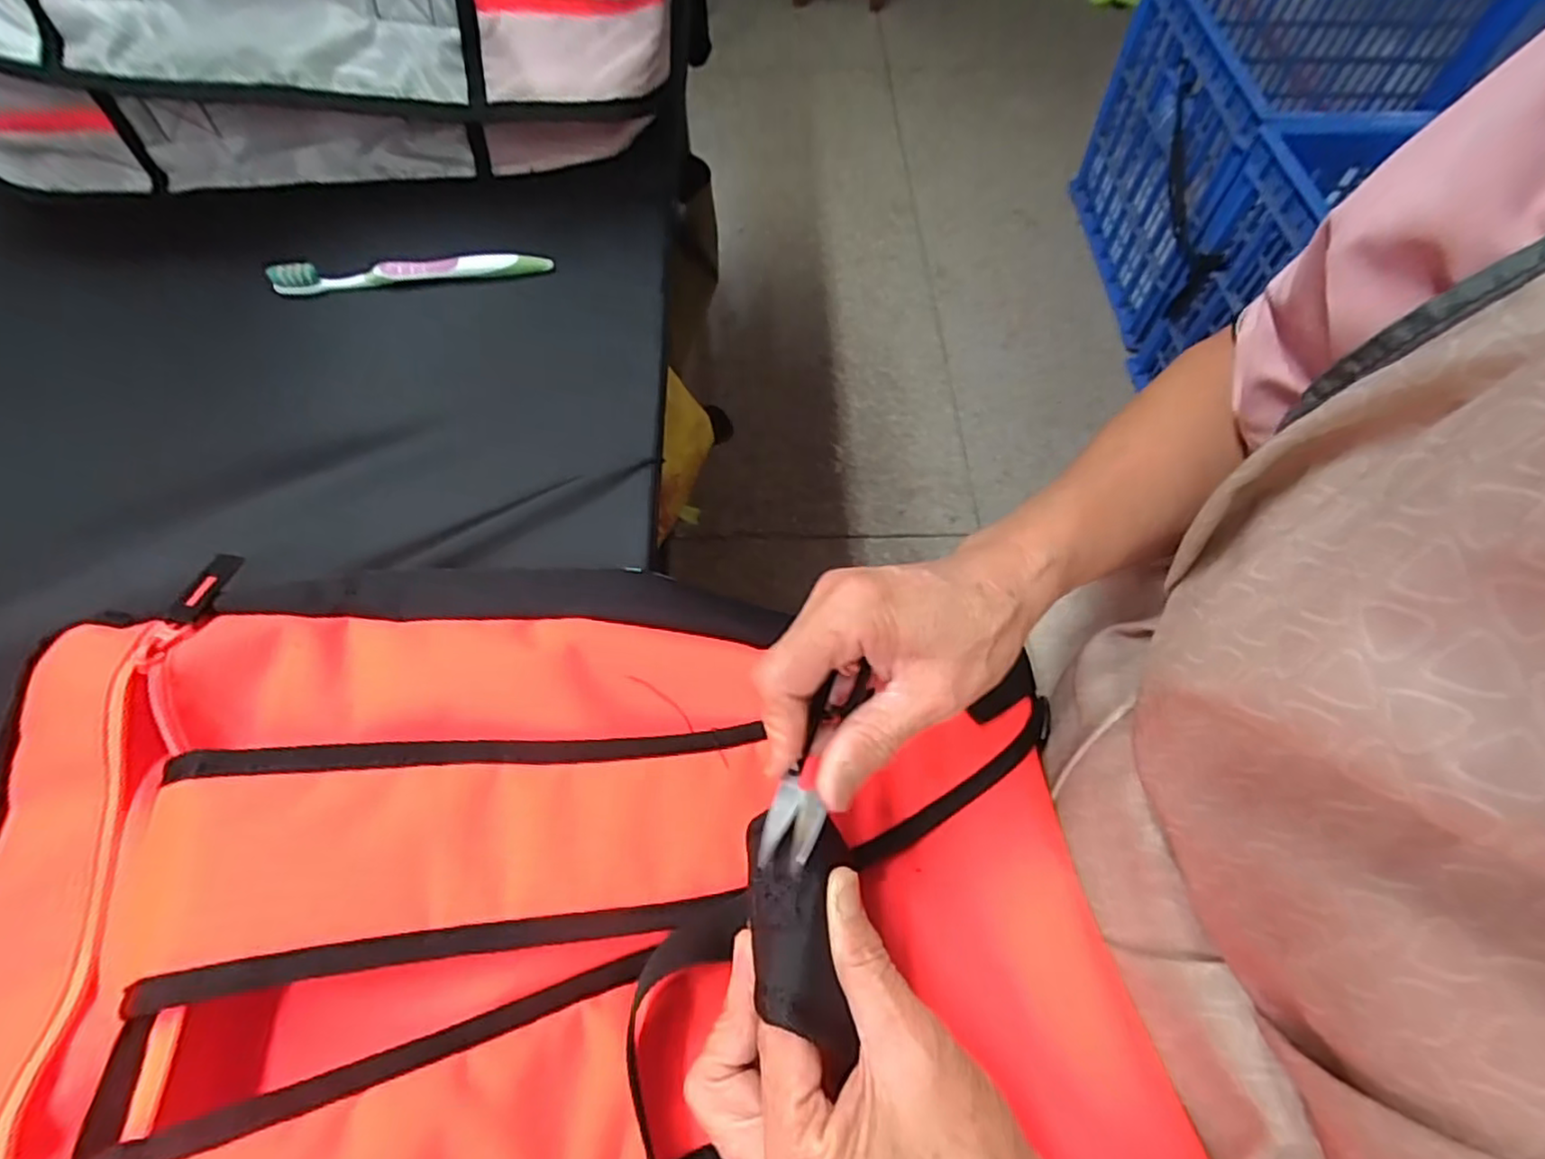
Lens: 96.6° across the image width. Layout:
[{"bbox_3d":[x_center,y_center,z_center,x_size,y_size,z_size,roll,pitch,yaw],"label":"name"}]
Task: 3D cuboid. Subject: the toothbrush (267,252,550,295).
[{"bbox_3d":[-0.254,-0.218,0.481,0.187,0.018,0.017,-4,61,-4],"label":"toothbrush"}]

